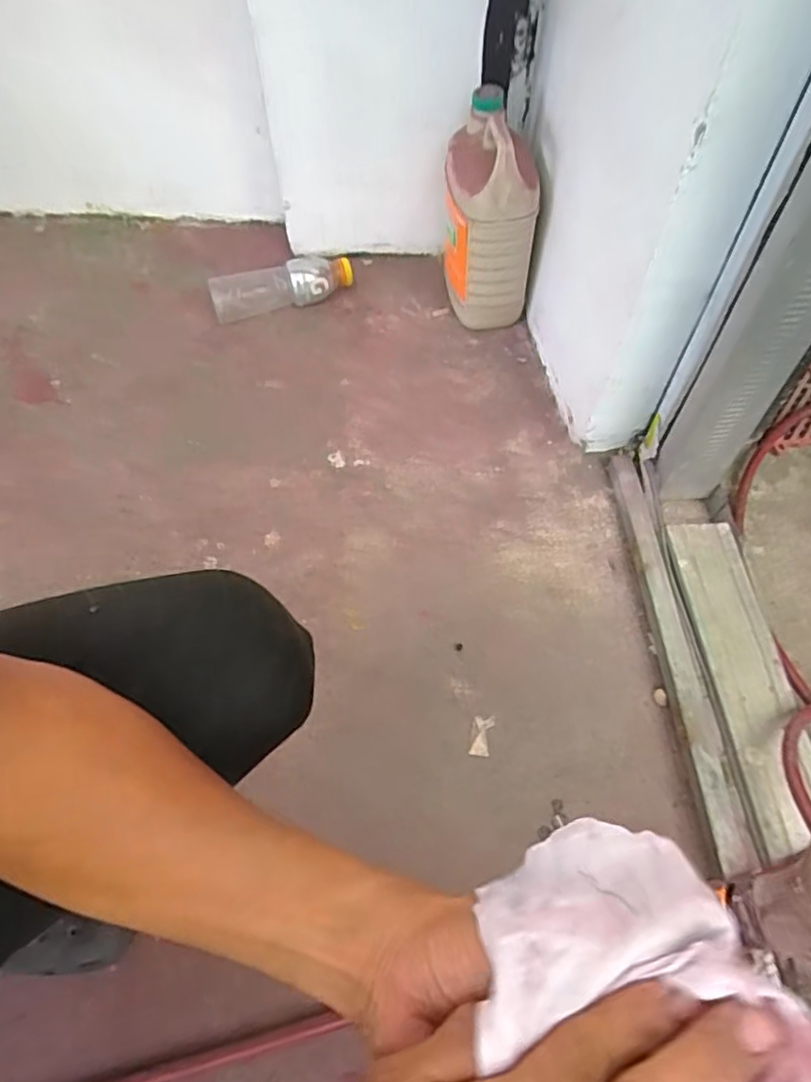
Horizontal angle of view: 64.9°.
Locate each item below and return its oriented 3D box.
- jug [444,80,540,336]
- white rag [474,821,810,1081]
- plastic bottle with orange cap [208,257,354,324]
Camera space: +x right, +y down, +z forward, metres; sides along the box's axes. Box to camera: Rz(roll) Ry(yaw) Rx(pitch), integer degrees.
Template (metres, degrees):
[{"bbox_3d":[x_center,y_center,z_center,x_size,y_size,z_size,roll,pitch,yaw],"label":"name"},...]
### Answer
[{"bbox_3d":[0.109,-0.437,0.881,0.108,0.253,0.156,-4,57,-3],"label":"jug"},{"bbox_3d":[0.092,0.188,0.192,0.088,0.044,0.211,-20,44,-11],"label":"white rag"},{"bbox_3d":[-0.184,-0.384,0.961,0.212,0.060,0.062,-9,58,-6],"label":"plastic bottle with orange cap"}]

